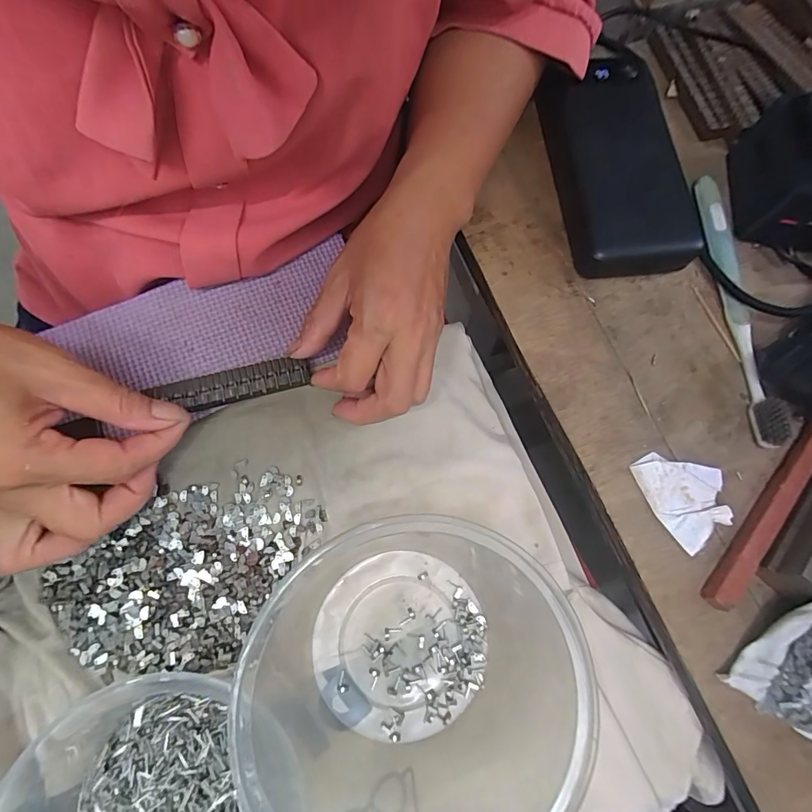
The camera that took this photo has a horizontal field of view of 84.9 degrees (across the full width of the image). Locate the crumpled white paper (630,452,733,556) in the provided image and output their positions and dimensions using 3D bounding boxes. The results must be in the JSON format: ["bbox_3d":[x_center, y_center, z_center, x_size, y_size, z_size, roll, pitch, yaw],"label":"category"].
[{"bbox_3d":[0.155,0.049,0.245,0.039,0.008,0.053,-23,76,-6],"label":"crumpled white paper"}]

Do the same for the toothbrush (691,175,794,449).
[{"bbox_3d":[0.203,-0.066,0.277,0.024,0.014,0.181,-2,75,-1],"label":"toothbrush"}]

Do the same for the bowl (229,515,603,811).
[{"bbox_3d":[0.007,0.139,0.209,0.140,0.083,0.157,24,76,6],"label":"bowl"}]

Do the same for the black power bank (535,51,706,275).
[{"bbox_3d":[0.137,-0.156,0.289,0.074,0.025,0.150,-7,75,-2],"label":"black power bank"}]

